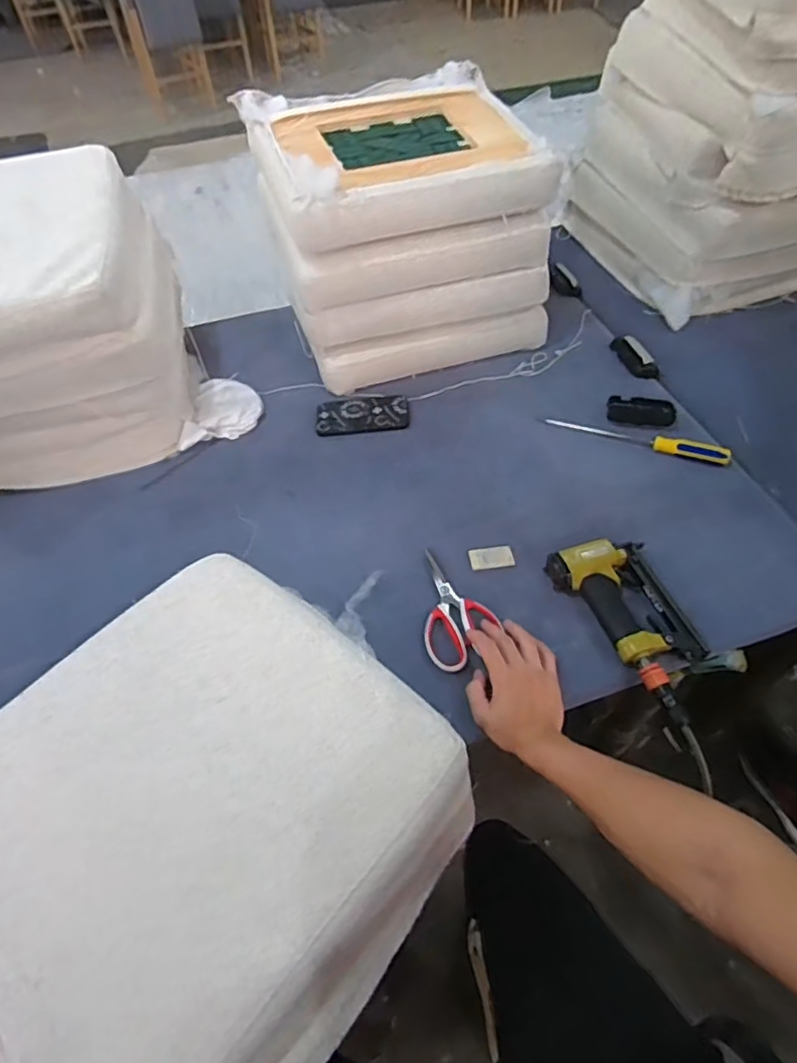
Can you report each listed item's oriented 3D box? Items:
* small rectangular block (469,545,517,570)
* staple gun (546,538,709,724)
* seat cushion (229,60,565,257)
[{"bbox_3d":[0.135,0.038,0.863,0.062,0.005,0.036,-7,48,-1],"label":"small rectangular block"},{"bbox_3d":[0.316,0.107,0.765,0.132,0.044,0.254,-21,50,-13],"label":"staple gun"},{"bbox_3d":[-0.005,-0.648,1.030,0.450,0.104,0.405,-16,54,-10],"label":"seat cushion"}]

